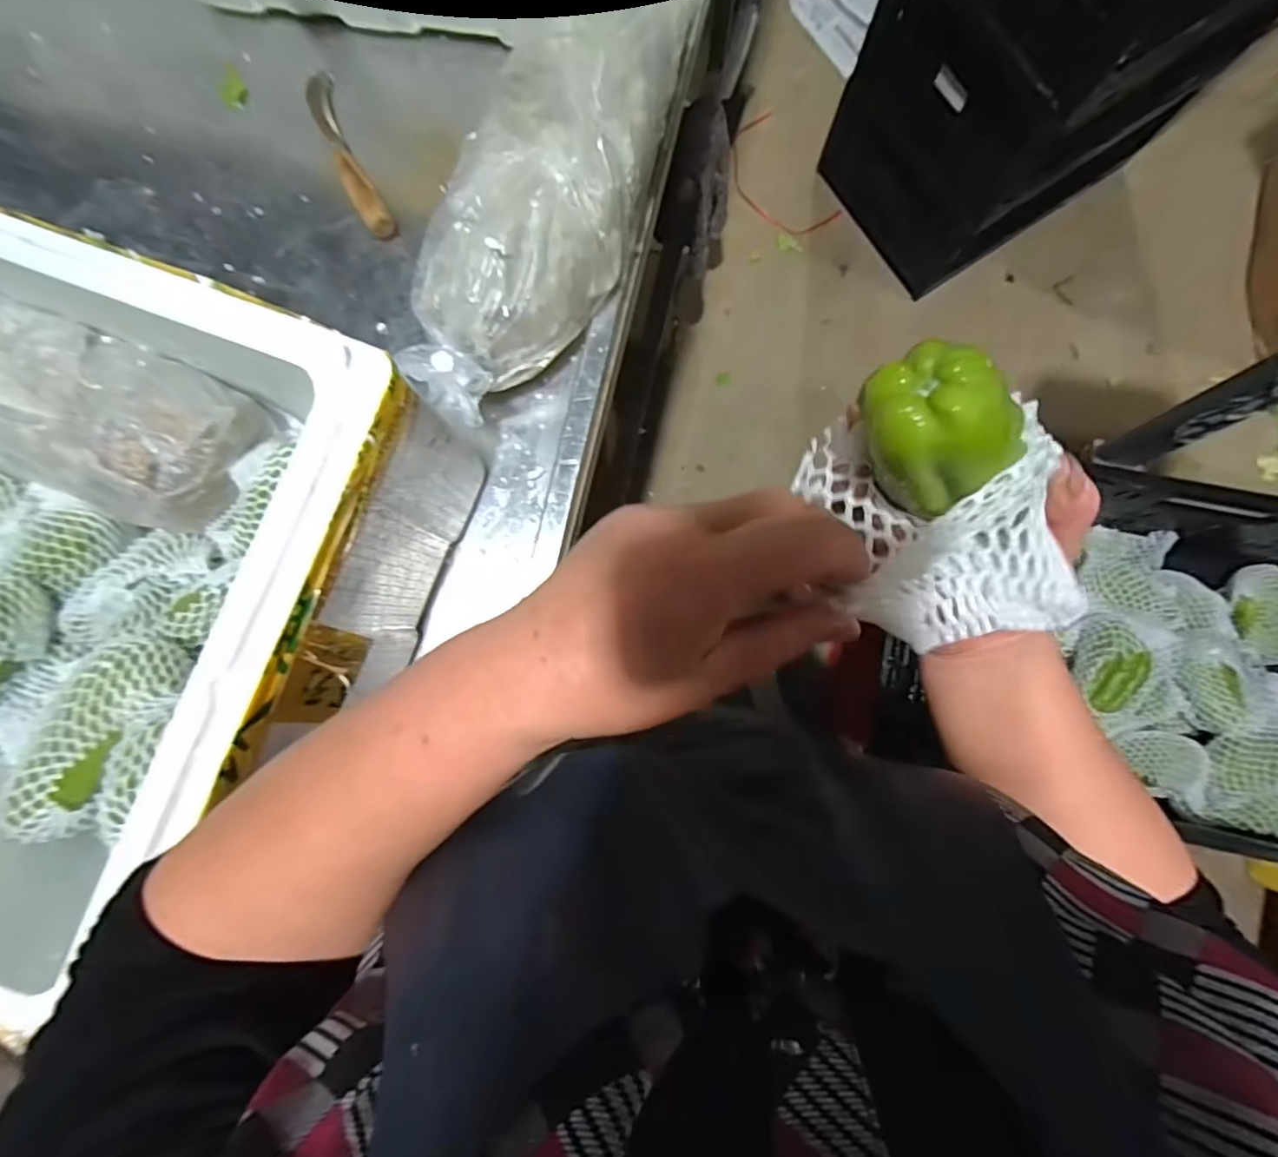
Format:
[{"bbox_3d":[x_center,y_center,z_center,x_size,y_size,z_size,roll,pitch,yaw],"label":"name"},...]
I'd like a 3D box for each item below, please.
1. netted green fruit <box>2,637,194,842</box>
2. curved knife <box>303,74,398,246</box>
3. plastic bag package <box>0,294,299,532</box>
[{"bbox_3d":[-0.344,0.101,0.368,0.049,0.047,0.123,25,86,3],"label":"netted green fruit"},{"bbox_3d":[-0.263,-0.382,0.523,0.028,0.023,0.175,-24,85,-1],"label":"curved knife"},{"bbox_3d":[-0.433,-0.131,0.423,0.295,0.068,0.119,21,85,3],"label":"plastic bag package"}]

